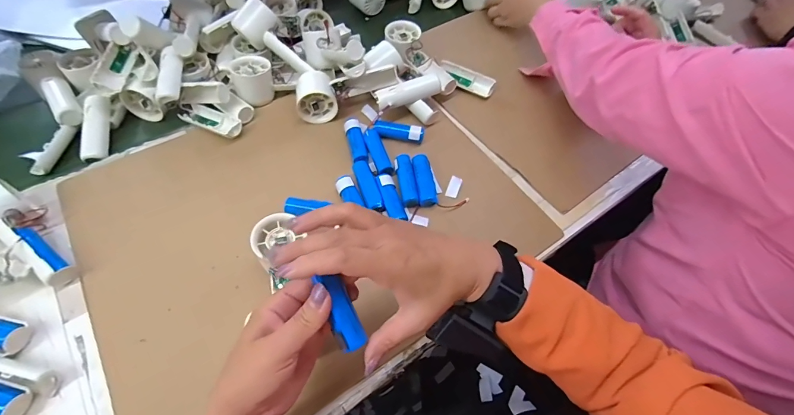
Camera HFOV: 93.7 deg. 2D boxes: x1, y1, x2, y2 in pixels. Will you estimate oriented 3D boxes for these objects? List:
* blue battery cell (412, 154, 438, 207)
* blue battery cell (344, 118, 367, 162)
[{"bbox_3d":[0.036,-0.036,0.497,0.024,0.017,0.077,-5,58,-6],"label":"blue battery cell"},{"bbox_3d":[-0.057,-0.092,0.523,0.022,0.015,0.075,-13,59,-11],"label":"blue battery cell"}]

